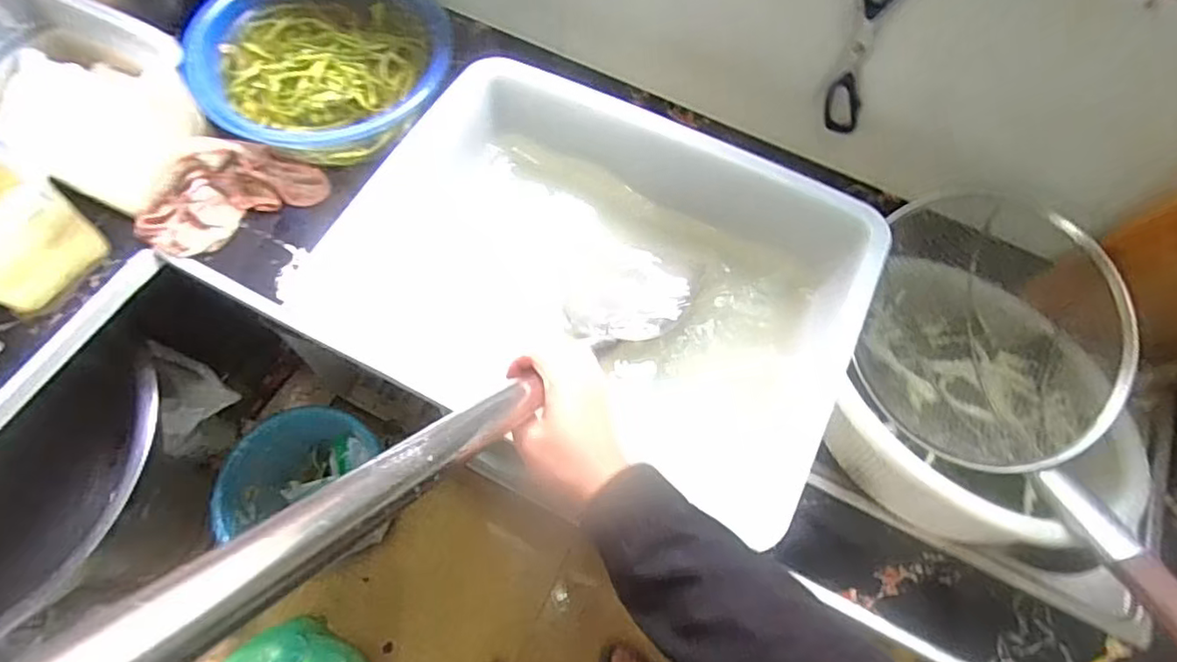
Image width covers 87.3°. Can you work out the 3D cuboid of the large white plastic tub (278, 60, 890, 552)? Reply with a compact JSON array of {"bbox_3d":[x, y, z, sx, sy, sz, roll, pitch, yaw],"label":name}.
[{"bbox_3d":[0.037,-0.056,0.644,0.453,0.113,0.325,23,67,9],"label":"large white plastic tub"}]

